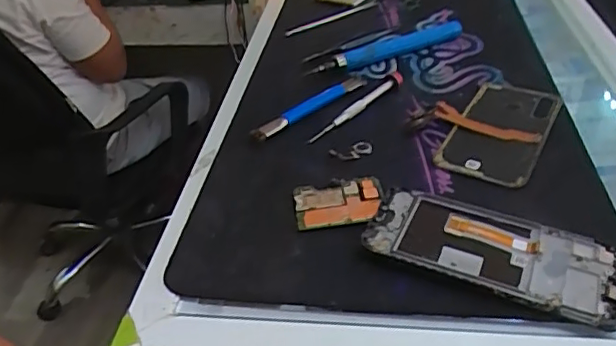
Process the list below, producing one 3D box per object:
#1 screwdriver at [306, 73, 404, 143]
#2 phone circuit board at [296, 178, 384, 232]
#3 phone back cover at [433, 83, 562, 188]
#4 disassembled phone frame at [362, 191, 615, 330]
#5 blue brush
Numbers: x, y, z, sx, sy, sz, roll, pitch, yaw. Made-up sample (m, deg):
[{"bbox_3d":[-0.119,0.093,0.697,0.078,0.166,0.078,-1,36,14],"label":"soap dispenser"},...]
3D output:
[{"bbox_3d":[0.048,-0.064,0.518,0.013,0.012,0.143,26,46,34],"label":"screwdriver"},{"bbox_3d":[0.022,0.020,0.411,0.062,0.007,0.044,-7,37,-5],"label":"phone circuit board"},{"bbox_3d":[0.167,-0.038,0.488,0.070,0.007,0.156,17,41,25],"label":"phone back cover"},{"bbox_3d":[0.116,0.049,0.364,0.150,0.012,0.070,14,40,22],"label":"disassembled phone frame"},{"bbox_3d":[0.006,-0.065,0.520,0.019,0.009,0.140,29,47,36],"label":"blue brush"}]

